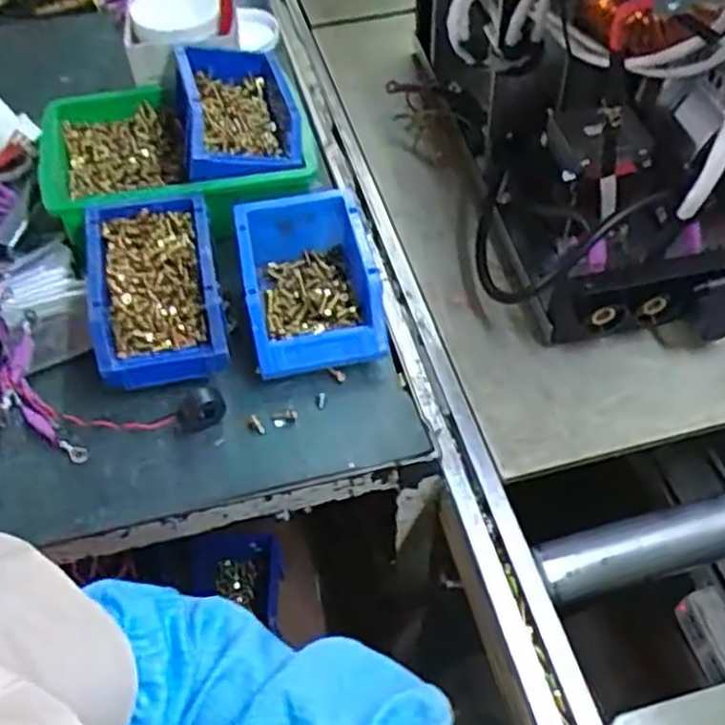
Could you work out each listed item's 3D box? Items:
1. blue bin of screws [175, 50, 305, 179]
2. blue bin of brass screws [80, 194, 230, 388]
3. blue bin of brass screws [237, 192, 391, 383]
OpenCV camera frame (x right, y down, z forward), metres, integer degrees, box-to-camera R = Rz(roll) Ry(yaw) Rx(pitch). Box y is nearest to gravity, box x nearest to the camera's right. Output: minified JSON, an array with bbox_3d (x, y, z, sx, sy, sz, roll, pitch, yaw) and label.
[{"bbox_3d":[-0.122,-0.246,0.728,0.113,0.061,0.165,-10,53,-5],"label":"blue bin of screws"},{"bbox_3d":[-0.178,-0.066,0.638,0.108,0.059,0.167,-13,54,-7],"label":"blue bin of brass screws"},{"bbox_3d":[-0.046,-0.068,0.651,0.113,0.073,0.156,-10,53,-5],"label":"blue bin of brass screws"}]

